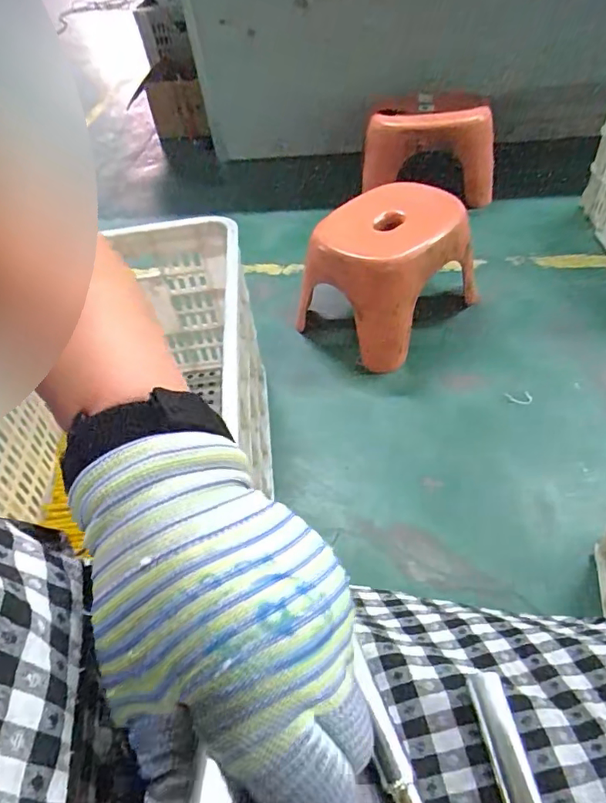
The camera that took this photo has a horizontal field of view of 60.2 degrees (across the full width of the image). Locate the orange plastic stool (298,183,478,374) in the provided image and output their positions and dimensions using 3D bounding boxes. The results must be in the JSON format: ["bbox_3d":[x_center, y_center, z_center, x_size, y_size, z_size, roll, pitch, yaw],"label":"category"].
[{"bbox_3d":[0.163,-0.231,0.924,0.284,0.202,0.220,-31,52,-20],"label":"orange plastic stool"}]

